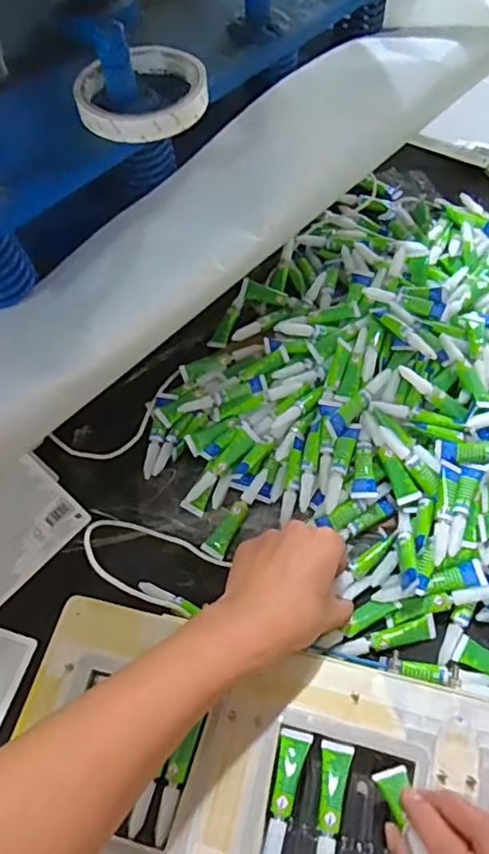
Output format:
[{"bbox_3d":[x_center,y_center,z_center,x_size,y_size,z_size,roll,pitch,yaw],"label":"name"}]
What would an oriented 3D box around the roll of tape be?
[{"bbox_3d":[-0.070,-0.229,0.411,0.088,0.015,0.086,-1,59,2],"label":"roll of tape"}]

